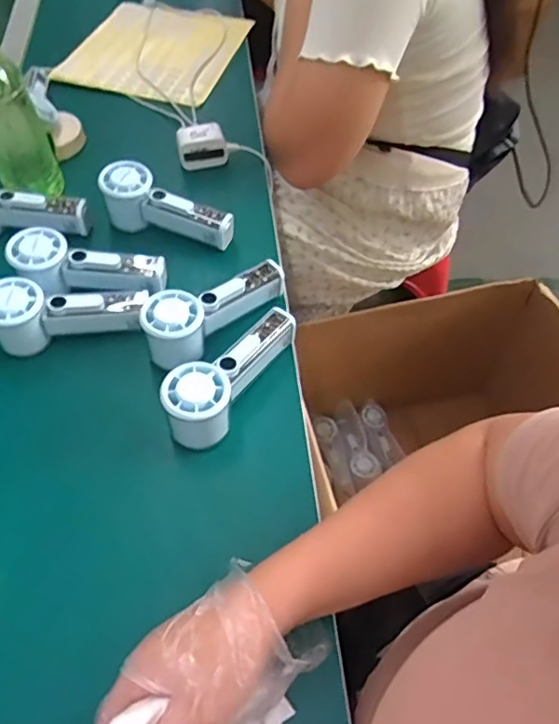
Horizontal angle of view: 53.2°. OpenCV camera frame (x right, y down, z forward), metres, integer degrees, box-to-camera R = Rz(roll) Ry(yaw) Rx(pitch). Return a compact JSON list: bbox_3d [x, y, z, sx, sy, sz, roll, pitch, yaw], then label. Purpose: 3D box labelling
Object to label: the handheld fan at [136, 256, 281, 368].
[{"bbox_3d":[-0.065,-0.059,0.556,0.156,0.055,0.052,-37,63,-20],"label":"handheld fan"}]

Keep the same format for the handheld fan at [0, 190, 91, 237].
[{"bbox_3d":[-0.299,-0.174,0.645,0.157,0.064,0.051,7,56,-8],"label":"handheld fan"}]

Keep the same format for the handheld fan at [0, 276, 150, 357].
[{"bbox_3d":[-0.212,-0.046,0.561,0.153,0.065,0.053,-3,56,-15],"label":"handheld fan"}]

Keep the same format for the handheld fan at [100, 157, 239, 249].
[{"bbox_3d":[-0.128,-0.174,0.646,0.158,0.068,0.054,22,60,2],"label":"handheld fan"}]

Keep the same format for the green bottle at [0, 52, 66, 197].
[{"bbox_3d":[-0.297,-0.269,0.600,0.068,0.183,0.064,-24,59,-13],"label":"green bottle"}]

